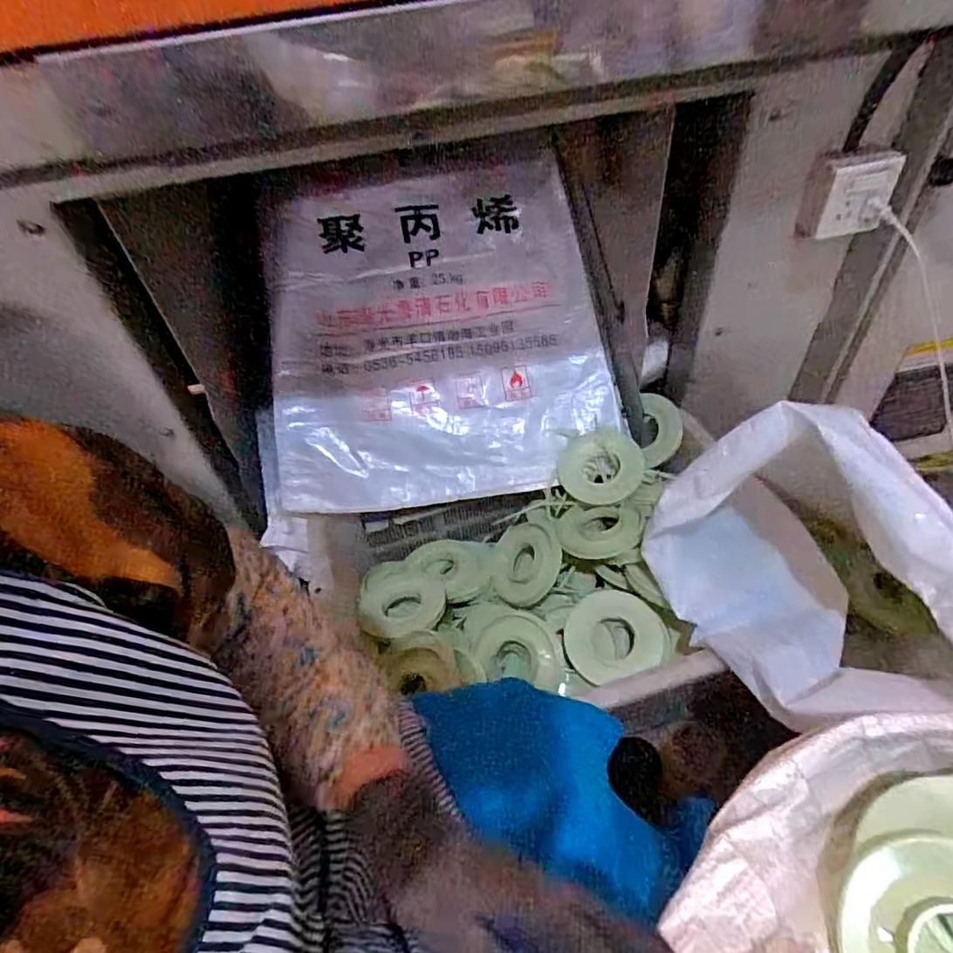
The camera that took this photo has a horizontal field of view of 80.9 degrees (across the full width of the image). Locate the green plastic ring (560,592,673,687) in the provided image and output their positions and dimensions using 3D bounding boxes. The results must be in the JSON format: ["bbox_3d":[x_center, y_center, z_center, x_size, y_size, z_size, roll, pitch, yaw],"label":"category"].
[{"bbox_3d":[0.194,0.221,0.785,0.138,0.022,0.119,-23,65,8],"label":"green plastic ring"}]

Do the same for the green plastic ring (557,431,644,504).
[{"bbox_3d":[0.199,-0.015,0.904,0.131,0.012,0.125,-5,68,13],"label":"green plastic ring"}]

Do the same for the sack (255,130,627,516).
[{"bbox_3d":[-0.075,-0.267,0.932,0.577,0.116,0.615,-9,85,-2],"label":"sack"}]

